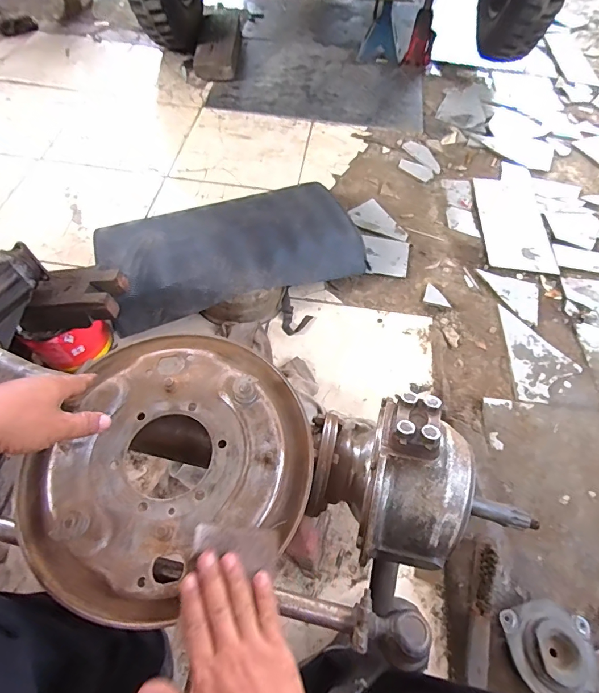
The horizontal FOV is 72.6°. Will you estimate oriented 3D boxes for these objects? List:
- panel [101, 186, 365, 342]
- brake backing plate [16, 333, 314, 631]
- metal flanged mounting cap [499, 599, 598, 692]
[{"bbox_3d":[-0.159,-0.250,0.987,0.601,0.084,0.339,-21,62,-16],"label":"panel"},{"bbox_3d":[-0.143,0.111,0.445,0.292,0.035,0.280,1,59,-1],"label":"brake backing plate"},{"bbox_3d":[0.382,0.470,0.626,0.131,0.058,0.129,2,58,-3],"label":"metal flanged mounting cap"}]

